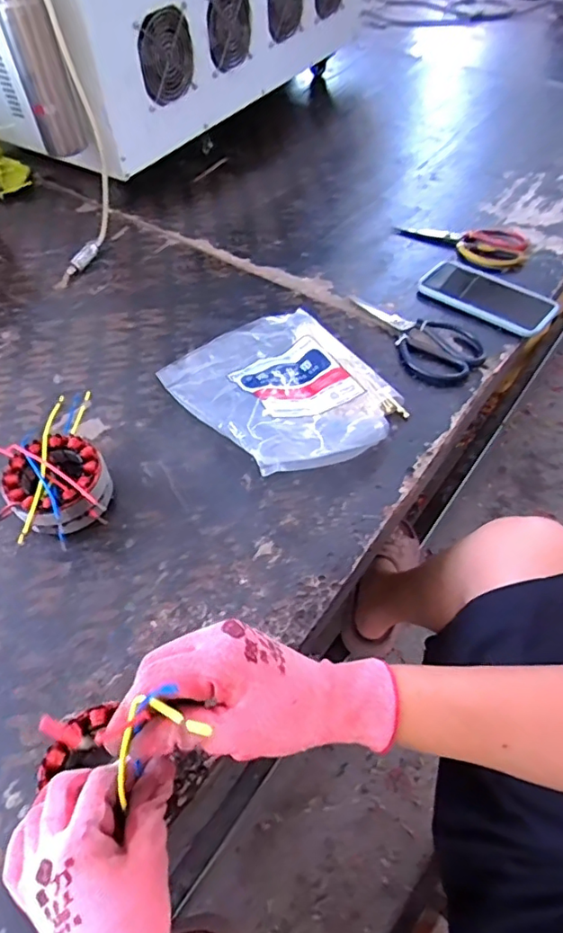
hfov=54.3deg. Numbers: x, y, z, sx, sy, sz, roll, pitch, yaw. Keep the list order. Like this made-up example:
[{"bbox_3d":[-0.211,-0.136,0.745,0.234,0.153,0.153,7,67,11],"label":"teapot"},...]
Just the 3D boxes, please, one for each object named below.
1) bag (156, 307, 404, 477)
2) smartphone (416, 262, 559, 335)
[{"bbox_3d":[0.001,-0.098,0.606,0.198,0.061,0.248,-29,57,-20],"label":"bag"},{"bbox_3d":[0.274,-0.227,0.732,0.178,0.015,0.101,35,52,29],"label":"smartphone"}]

